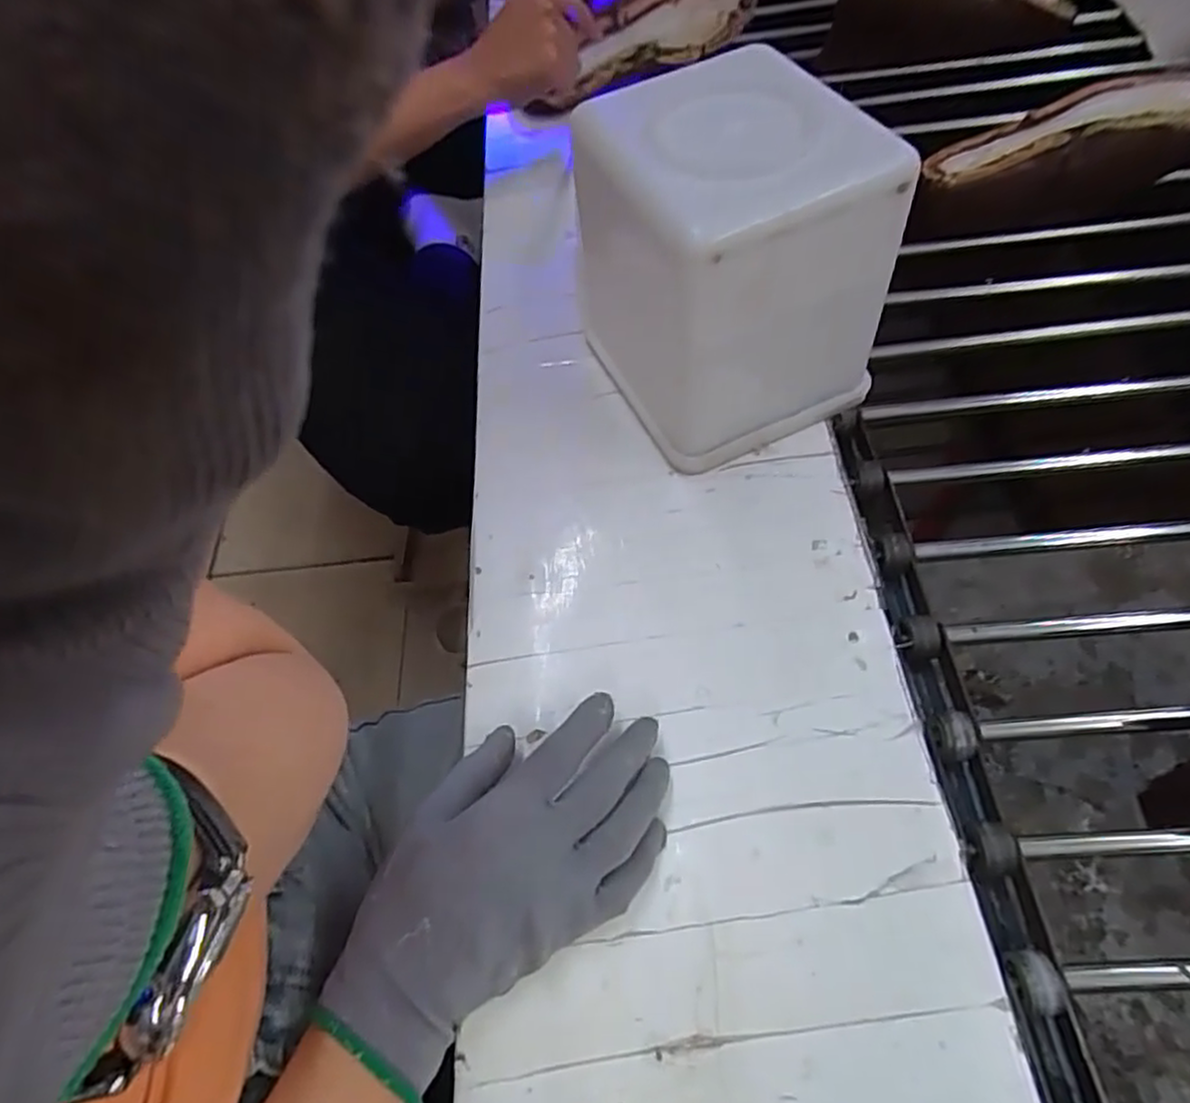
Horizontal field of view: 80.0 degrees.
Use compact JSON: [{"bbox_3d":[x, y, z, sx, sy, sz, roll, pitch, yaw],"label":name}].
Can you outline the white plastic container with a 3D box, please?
[{"bbox_3d":[0.071,-0.166,0.429,0.132,0.176,0.159,-27,59,-10],"label":"white plastic container"}]

